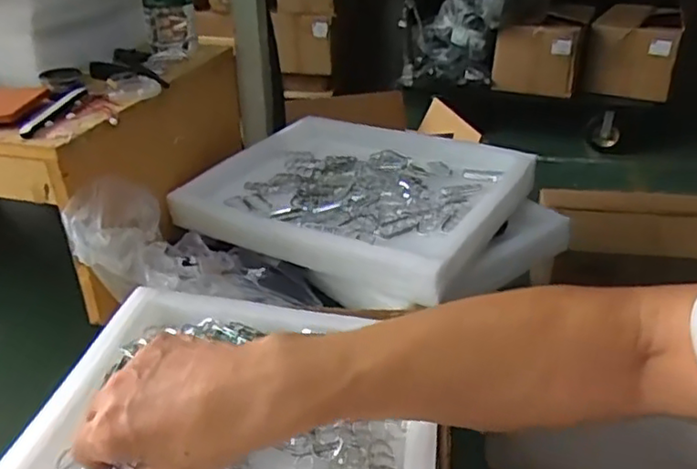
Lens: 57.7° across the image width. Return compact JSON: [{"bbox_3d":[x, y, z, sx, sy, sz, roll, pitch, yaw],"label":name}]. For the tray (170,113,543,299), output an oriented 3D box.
[{"bbox_3d":[0.008,-0.055,0.776,0.373,0.056,0.290,16,34,27],"label":"tray"}]

